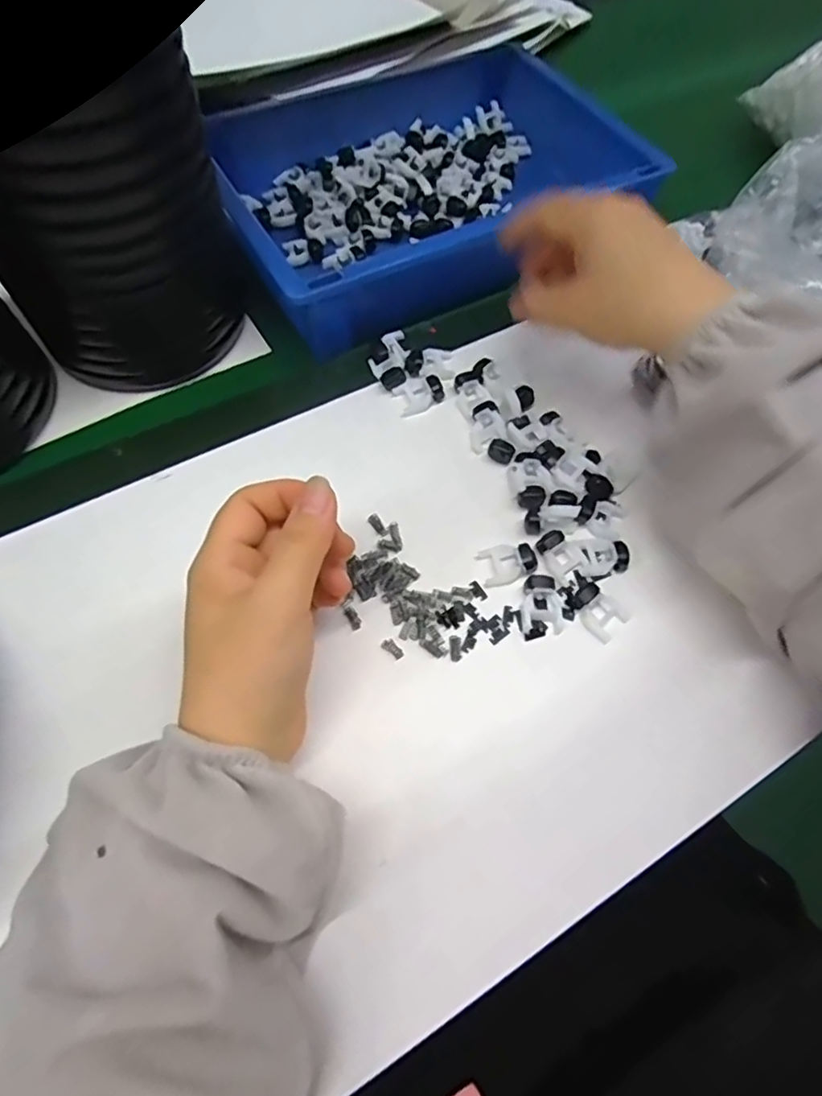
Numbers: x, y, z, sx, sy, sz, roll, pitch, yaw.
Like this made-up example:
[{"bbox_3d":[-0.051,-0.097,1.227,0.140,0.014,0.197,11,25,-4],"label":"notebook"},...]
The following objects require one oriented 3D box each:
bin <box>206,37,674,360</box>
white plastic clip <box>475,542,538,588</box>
[{"bbox_3d":[0.009,-0.285,0.470,0.307,0.054,0.219,-27,66,-16],"label":"bin"},{"bbox_3d":[0.054,0.008,0.339,0.030,0.010,0.021,-9,62,-7],"label":"white plastic clip"}]

